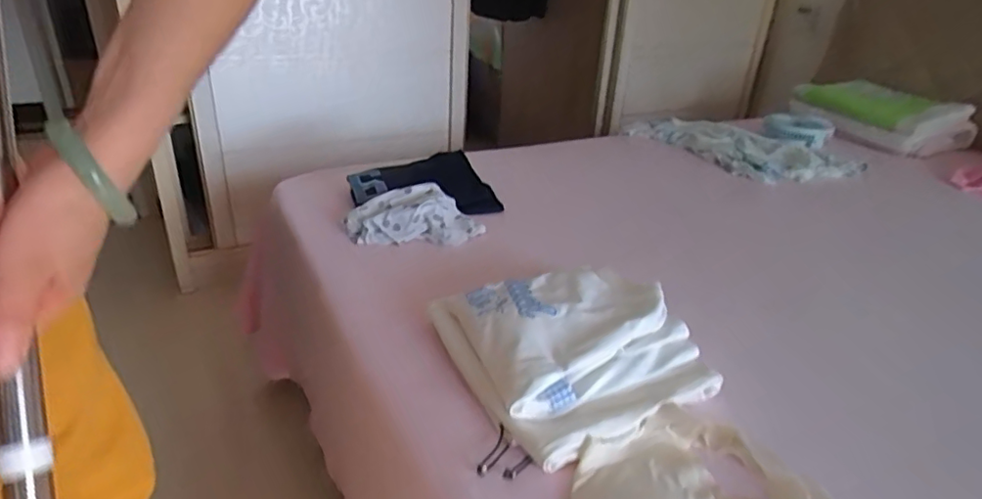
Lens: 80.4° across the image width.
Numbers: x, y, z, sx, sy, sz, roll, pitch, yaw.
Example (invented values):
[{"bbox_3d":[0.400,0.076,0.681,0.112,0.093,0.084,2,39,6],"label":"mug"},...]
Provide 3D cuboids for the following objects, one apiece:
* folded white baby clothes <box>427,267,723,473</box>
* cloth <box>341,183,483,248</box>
[{"bbox_3d":[0.087,0.104,0.689,0.246,0.080,0.273,-11,30,-26],"label":"folded white baby clothes"},{"bbox_3d":[-0.136,-0.062,1.011,0.230,0.050,0.143,-4,27,-14],"label":"cloth"}]

